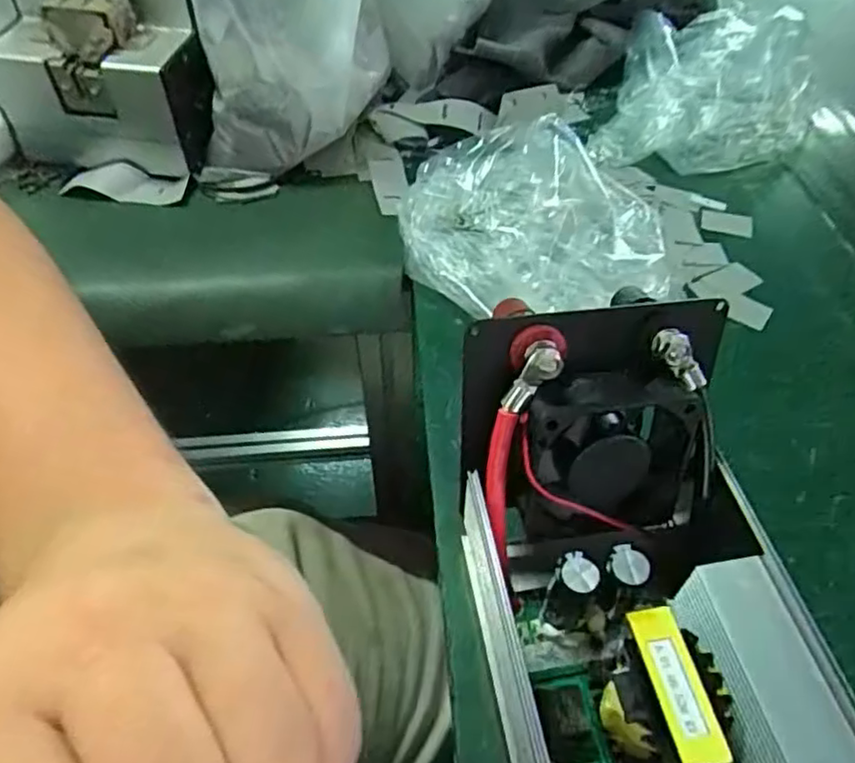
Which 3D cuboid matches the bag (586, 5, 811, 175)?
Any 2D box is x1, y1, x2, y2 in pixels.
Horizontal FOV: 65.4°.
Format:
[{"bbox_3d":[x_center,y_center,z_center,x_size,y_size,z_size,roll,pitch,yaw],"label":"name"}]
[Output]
[{"bbox_3d":[0.215,-0.224,0.499,0.145,0.065,0.177,18,51,13],"label":"bag"}]

